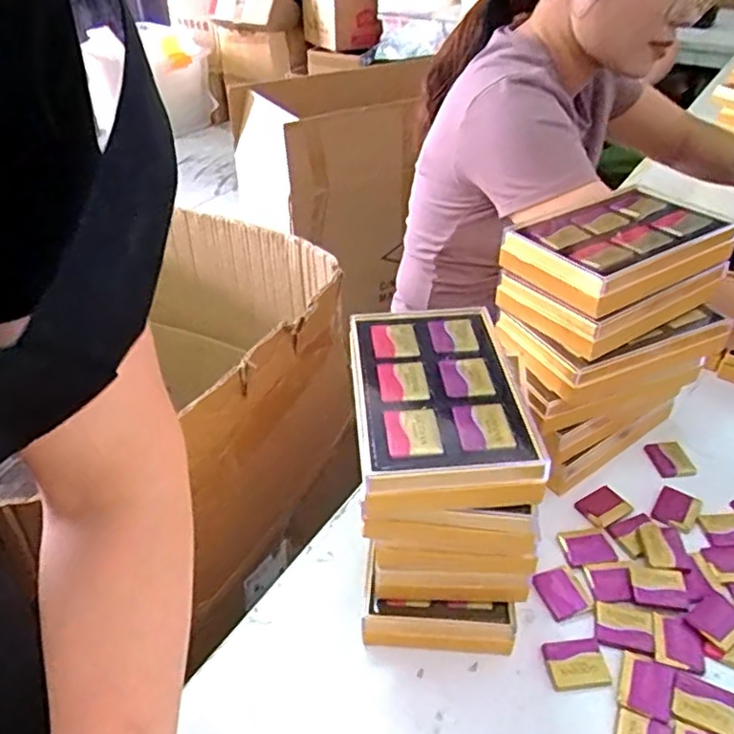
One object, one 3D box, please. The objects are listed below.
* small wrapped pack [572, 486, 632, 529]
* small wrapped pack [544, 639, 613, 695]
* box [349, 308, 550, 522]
[{"bbox_3d":[0.201,0.117,0.544,0.040,0.004,0.031,-23,41,-26],"label":"small wrapped pack"},{"bbox_3d":[0.142,0.201,0.436,0.041,0.006,0.033,-7,36,-5],"label":"small wrapped pack"},{"bbox_3d":[0.044,0.020,0.428,0.104,0.032,0.179,-4,36,-1],"label":"box"}]

